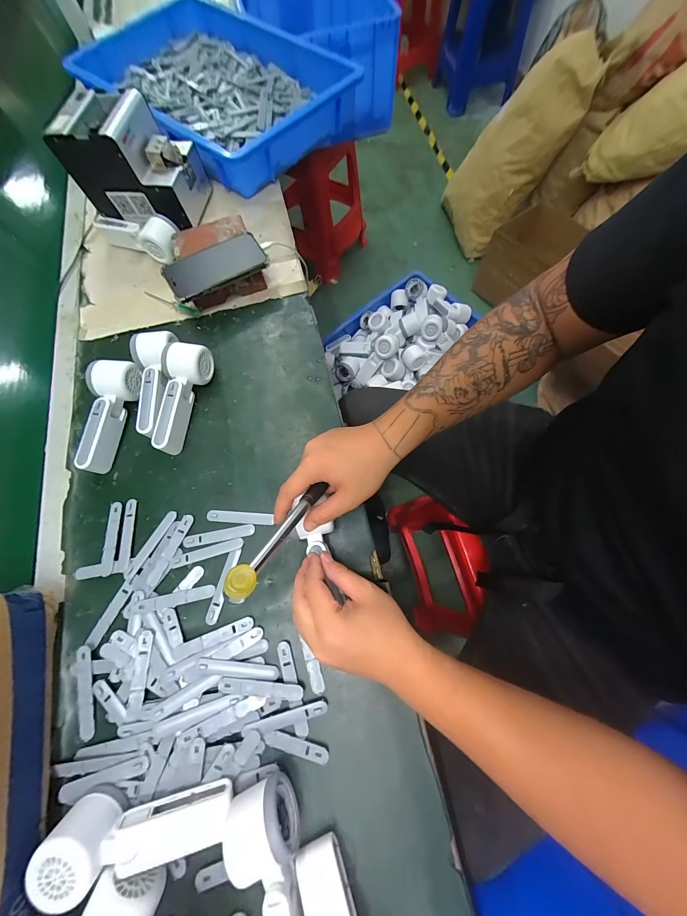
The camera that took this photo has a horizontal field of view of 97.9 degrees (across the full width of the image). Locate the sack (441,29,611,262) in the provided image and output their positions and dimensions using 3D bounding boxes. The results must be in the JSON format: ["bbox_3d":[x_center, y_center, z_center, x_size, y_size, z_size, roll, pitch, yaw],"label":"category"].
[{"bbox_3d":[0.710,-1.292,1.299,0.225,0.663,0.327,-18,70,-36],"label":"sack"}]

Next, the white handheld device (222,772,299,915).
[{"bbox_3d":[-0.060,0.397,0.271,0.061,0.051,0.157,-23,73,-6],"label":"white handheld device"}]

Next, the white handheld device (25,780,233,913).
[{"bbox_3d":[-0.192,0.359,0.285,0.158,0.053,0.057,-6,72,0],"label":"white handheld device"}]

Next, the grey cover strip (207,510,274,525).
[{"bbox_3d":[-0.140,0.080,0.407,0.091,0.004,0.015,3,72,3],"label":"grey cover strip"}]

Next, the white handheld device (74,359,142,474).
[{"bbox_3d":[-0.340,-0.060,0.435,0.061,0.049,0.163,3,72,2],"label":"white handheld device"}]

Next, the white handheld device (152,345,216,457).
[{"bbox_3d":[-0.246,-0.089,0.440,0.059,0.051,0.160,11,73,5],"label":"white handheld device"}]

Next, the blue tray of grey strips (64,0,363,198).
[{"bbox_3d":[-0.278,-0.780,0.637,0.512,0.099,0.369,37,77,12],"label":"blue tray of grey strips"}]

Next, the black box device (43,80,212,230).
[{"bbox_3d":[-0.359,-0.525,0.529,0.175,0.125,0.148,15,73,6],"label":"black box device"}]

